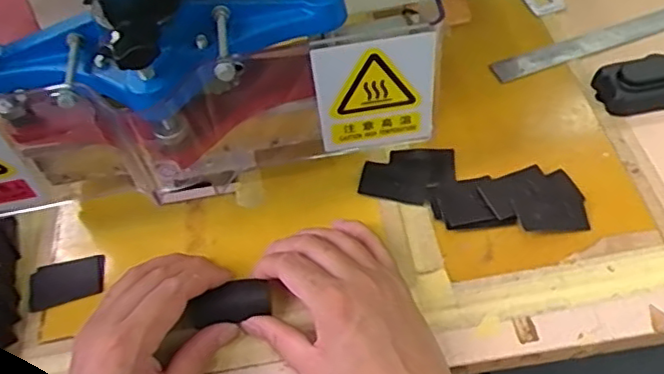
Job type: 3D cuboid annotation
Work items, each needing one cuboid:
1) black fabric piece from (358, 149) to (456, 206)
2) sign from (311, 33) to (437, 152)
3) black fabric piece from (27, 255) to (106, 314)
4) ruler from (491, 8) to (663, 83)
[{"bbox_3d":[0.063,-0.010,0.520,0.077,0.005,0.054,-1,54,6],"label":"black fabric piece"},{"bbox_3d":[0.030,-0.060,0.425,0.080,0.096,0.009,-6,53,3],"label":"sign"},{"bbox_3d":[-0.211,0.076,0.494,0.062,0.004,0.037,-15,58,0],"label":"black fabric piece"},{"bbox_3d":[0.307,-0.157,0.600,0.323,0.005,0.032,-19,47,-7],"label":"ruler"}]

